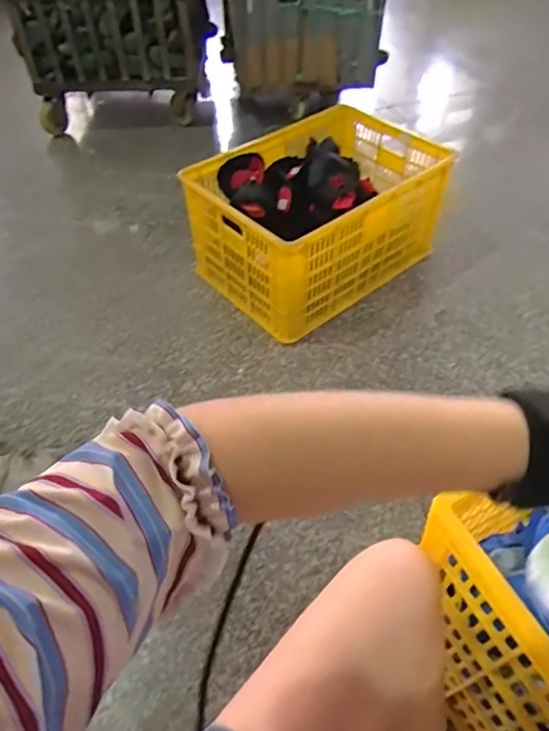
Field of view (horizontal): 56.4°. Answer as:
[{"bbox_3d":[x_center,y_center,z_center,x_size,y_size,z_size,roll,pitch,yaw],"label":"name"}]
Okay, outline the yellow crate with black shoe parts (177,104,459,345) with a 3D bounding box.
[{"bbox_3d":[0.132,-0.399,1.354,0.647,0.298,0.400,-32,56,-23],"label":"yellow crate with black shoe parts"}]

